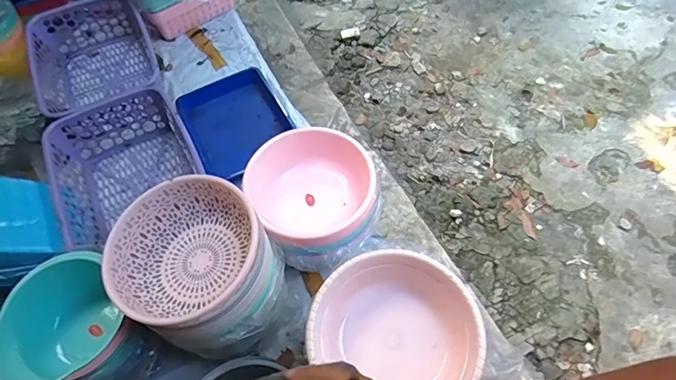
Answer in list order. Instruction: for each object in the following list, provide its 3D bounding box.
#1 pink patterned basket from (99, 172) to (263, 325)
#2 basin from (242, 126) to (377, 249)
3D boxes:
[{"bbox_3d":[-0.254,0.101,0.729,0.229,0.093,0.233,-2,60,3],"label":"pink patterned basket"},{"bbox_3d":[-0.046,0.007,0.903,0.234,0.124,0.236,-2,60,3],"label":"basin"}]

